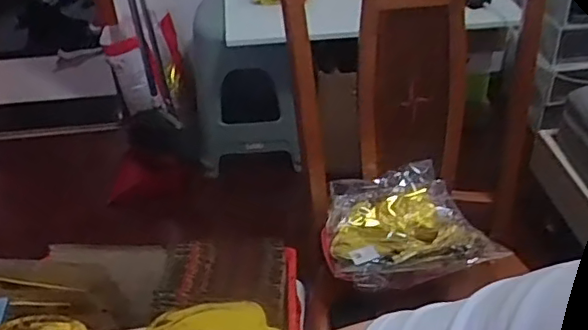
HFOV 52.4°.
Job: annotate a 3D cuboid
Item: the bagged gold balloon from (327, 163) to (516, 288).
[{"bbox_3d":[0.194,0.113,1.068,0.280,0.073,0.248,-7,37,-6],"label":"bagged gold balloon"}]

